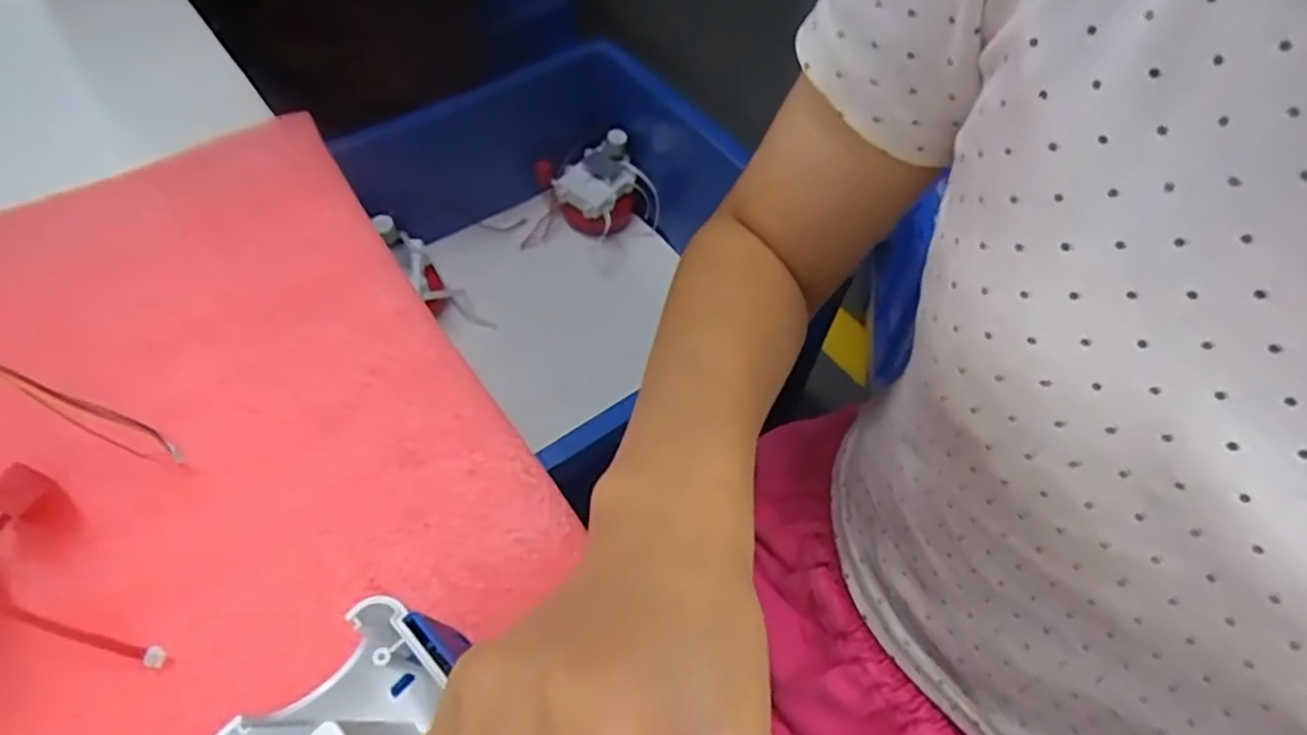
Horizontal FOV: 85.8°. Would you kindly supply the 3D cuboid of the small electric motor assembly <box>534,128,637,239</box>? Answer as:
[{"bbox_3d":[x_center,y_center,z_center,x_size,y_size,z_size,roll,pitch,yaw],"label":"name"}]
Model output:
[{"bbox_3d":[-0.074,-0.220,0.834,0.096,0.105,0.093,39,64,22],"label":"small electric motor assembly"}]

